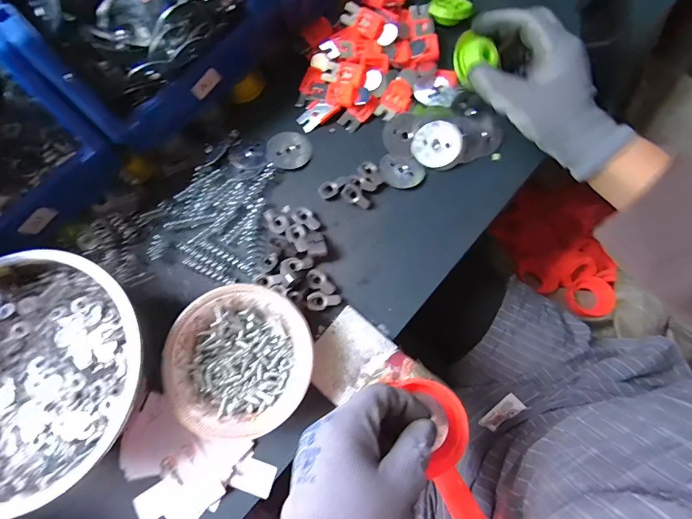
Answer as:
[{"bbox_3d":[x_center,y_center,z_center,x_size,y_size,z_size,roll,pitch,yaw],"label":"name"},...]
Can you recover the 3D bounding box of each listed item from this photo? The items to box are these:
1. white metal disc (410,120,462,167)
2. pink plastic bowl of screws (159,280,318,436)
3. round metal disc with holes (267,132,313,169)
[{"bbox_3d":[0.095,-0.120,0.385,0.049,0.009,0.045,1,98,9],"label":"white metal disc"},{"bbox_3d":[-0.090,0.085,0.325,0.121,0.042,0.116,0,76,1],"label":"pink plastic bowl of screws"},{"bbox_3d":[-0.060,-0.119,0.397,0.044,0.005,0.045,0,76,1],"label":"round metal disc with holes"}]

